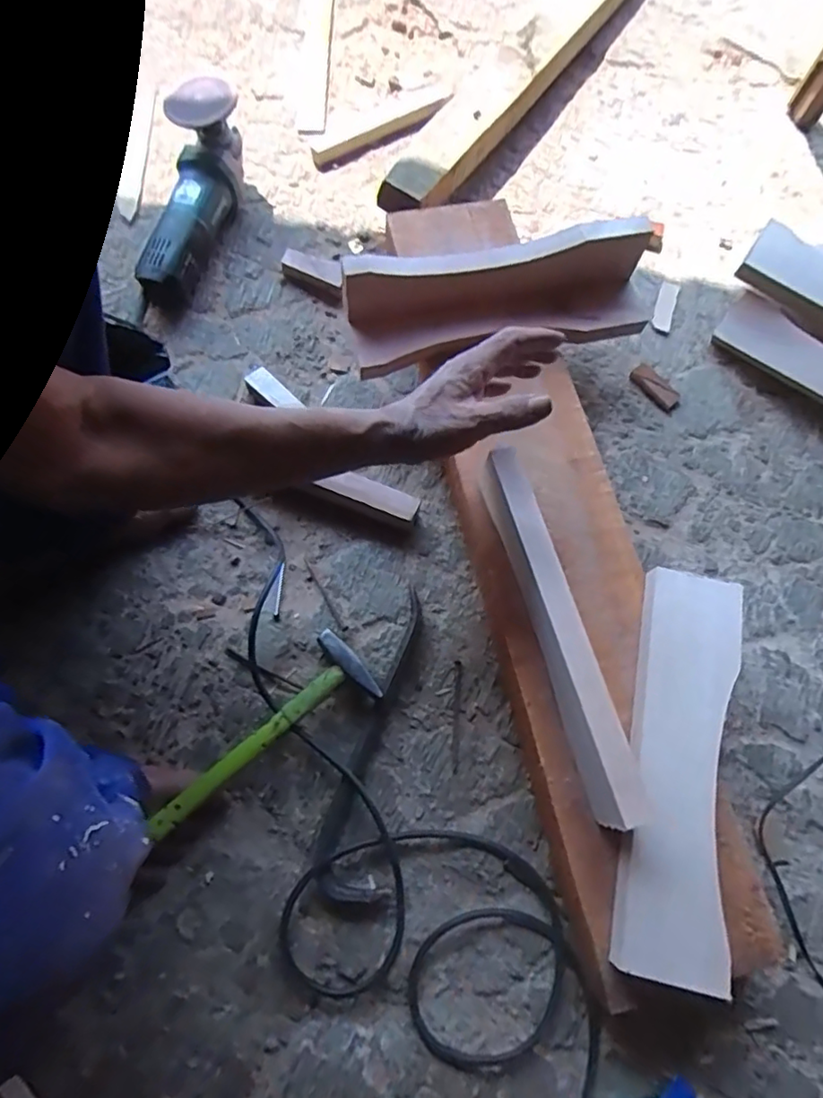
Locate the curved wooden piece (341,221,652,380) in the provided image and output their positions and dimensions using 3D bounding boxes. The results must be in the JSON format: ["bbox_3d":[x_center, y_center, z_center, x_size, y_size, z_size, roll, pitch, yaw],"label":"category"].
[{"bbox_3d":[0.097,-0.260,0.618,0.326,0.099,0.073,-9,71,-6],"label":"curved wooden piece"}]

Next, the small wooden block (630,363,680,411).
[{"bbox_3d":[0.300,-0.201,0.716,0.029,0.009,0.066,-35,75,-14],"label":"small wooden block"}]

